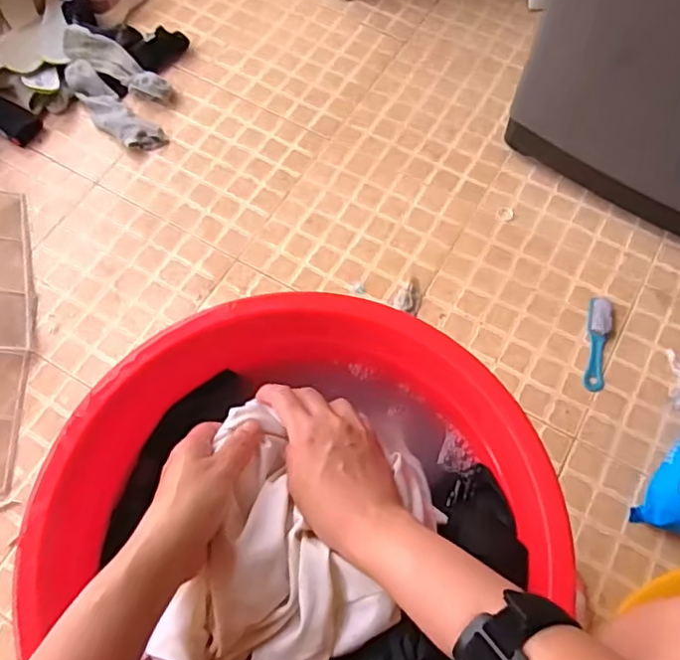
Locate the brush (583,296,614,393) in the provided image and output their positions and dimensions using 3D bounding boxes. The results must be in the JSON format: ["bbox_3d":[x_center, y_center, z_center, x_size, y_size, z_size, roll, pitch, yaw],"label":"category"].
[{"bbox_3d":[0.402,0.020,0.954,0.037,0.016,0.156,15,66,6],"label":"brush"}]

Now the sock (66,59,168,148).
[{"bbox_3d":[-0.424,-0.408,1.130,0.232,0.052,0.067,39,71,15],"label":"sock"}]

